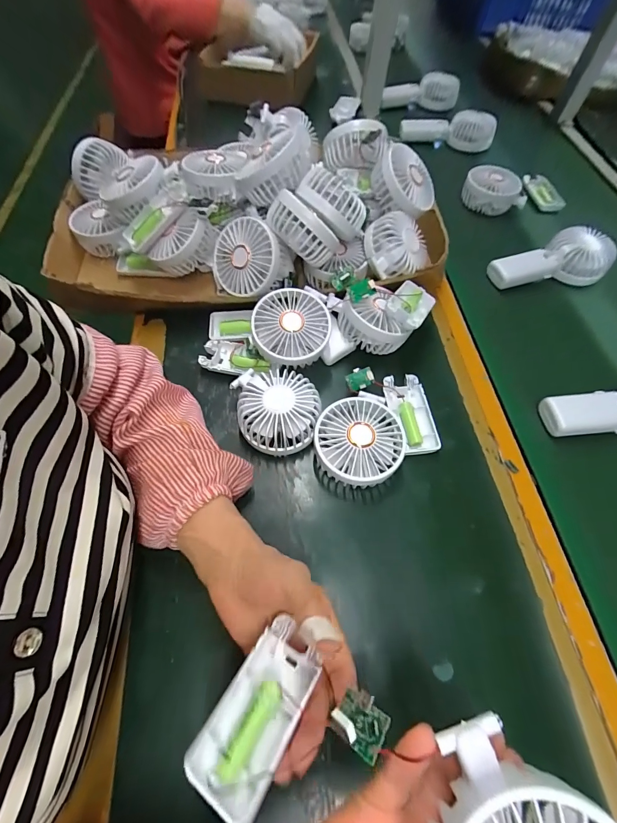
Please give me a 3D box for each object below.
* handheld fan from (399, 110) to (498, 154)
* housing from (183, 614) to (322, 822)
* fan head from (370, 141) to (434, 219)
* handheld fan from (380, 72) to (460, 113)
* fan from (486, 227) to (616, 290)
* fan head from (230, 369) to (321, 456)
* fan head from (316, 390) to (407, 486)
[{"bbox_3d":[0.270,-0.549,0.673,0.176,0.041,0.071,15,61,4],"label":"handheld fan"},{"bbox_3d":[-0.031,0.180,0.209,0.047,0.019,0.084,21,42,21],"label":"housing"},{"bbox_3d":[0.125,-0.293,0.447,0.081,0.036,0.084,-36,99,-23],"label":"fan head"},{"bbox_3d":[0.240,-0.681,0.742,0.179,0.050,0.042,-7,62,-8],"label":"handheld fan"},{"bbox_3d":[0.350,-0.212,0.500,0.166,0.046,0.084,-20,65,-15],"label":"fan"},{"bbox_3d":[-0.033,-0.002,0.368,0.080,0.050,0.093,-10,62,-9],"label":"fan head"},{"bbox_3d":[0.049,0.033,0.345,0.089,0.040,0.085,2,61,-3],"label":"fan head"}]

